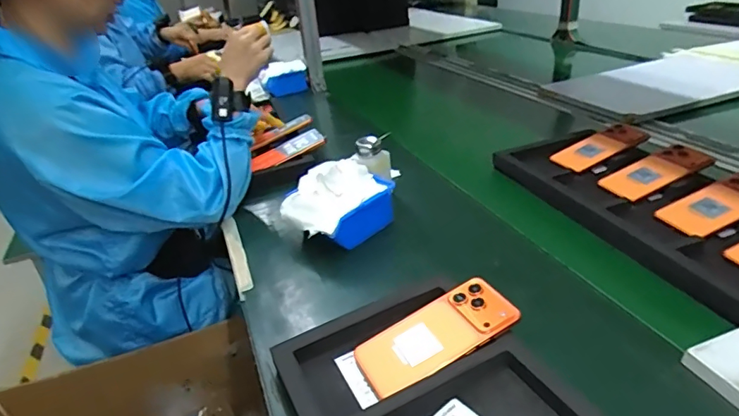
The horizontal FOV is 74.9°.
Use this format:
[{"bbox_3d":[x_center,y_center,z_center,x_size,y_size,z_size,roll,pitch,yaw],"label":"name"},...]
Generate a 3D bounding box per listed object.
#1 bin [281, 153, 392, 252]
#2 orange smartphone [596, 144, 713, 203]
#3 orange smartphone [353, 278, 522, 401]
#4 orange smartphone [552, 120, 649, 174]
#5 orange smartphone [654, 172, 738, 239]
[{"bbox_3d":[-0.046,-0.004,0.726,0.113,0.107,0.145,23,39,40],"label":"bin"},{"bbox_3d":[0.445,-0.057,0.756,0.149,0.010,0.072,-27,40,-4],"label":"orange smartphone"},{"bbox_3d":[0.066,0.129,0.492,0.163,0.011,0.078,-27,34,-12],"label":"orange smartphone"},{"bbox_3d":[0.408,-0.108,0.856,0.163,0.013,0.079,-25,33,-8],"label":"orange smartphone"},{"bbox_3d":[0.487,-0.008,0.662,0.159,0.006,0.078,-27,37,-7],"label":"orange smartphone"}]

